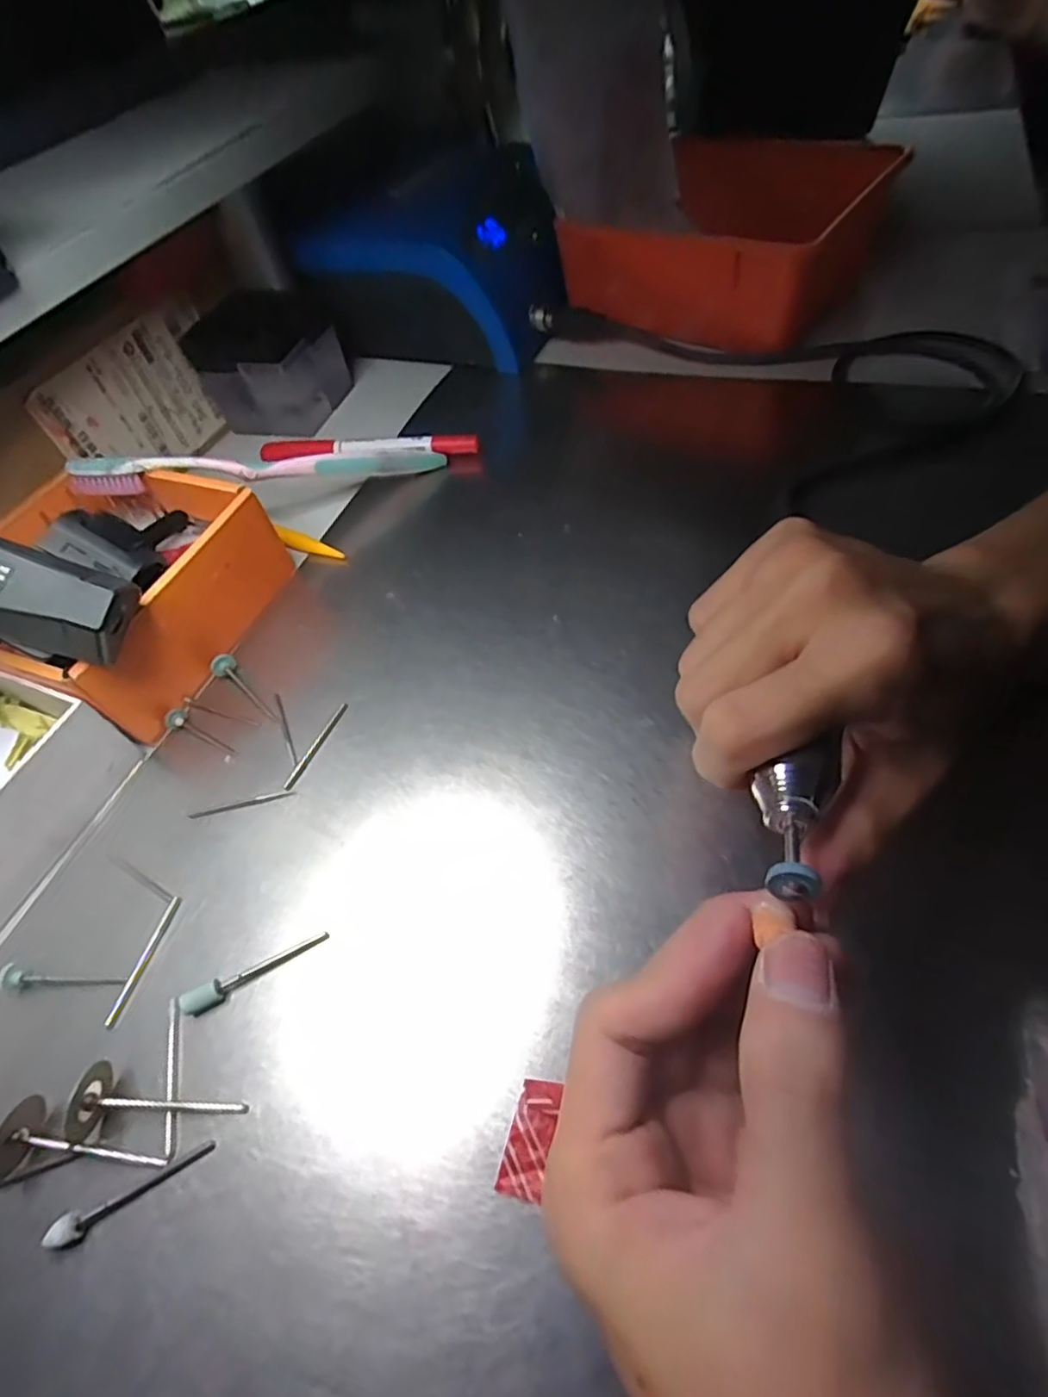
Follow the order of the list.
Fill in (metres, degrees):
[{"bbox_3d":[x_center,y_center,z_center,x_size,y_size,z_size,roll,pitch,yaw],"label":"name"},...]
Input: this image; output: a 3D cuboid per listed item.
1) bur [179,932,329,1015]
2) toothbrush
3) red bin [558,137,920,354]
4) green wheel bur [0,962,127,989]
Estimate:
[{"bbox_3d":[-0.089,0.090,0.205,0.048,0.005,0.007,-26,55,-9],"label":"bur"},{"bbox_3d":[-0.132,-0.123,0.329,0.183,0.016,0.010,-11,54,-21],"label":"toothbrush"},{"bbox_3d":[0.142,-0.317,0.416,0.155,0.067,0.213,29,64,26],"label":"red bin"},{"bbox_3d":[-0.158,0.097,0.210,0.042,0.007,0.008,2,56,10],"label":"green wheel bur"}]

